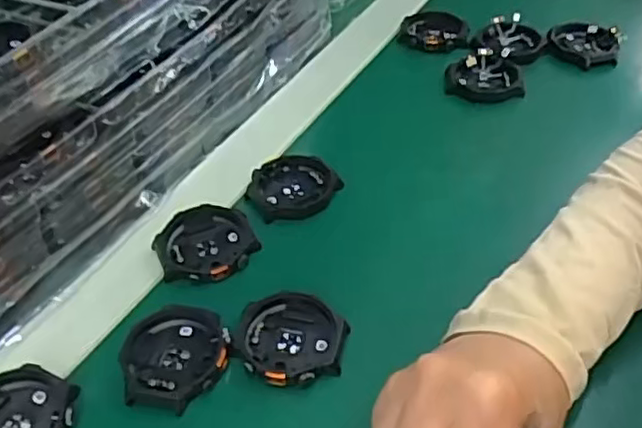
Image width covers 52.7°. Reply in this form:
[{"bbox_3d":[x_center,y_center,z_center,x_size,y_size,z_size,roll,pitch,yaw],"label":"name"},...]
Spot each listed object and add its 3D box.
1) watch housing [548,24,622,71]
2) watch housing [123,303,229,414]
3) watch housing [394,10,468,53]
[{"bbox_3d":[0.197,-0.127,0.488,0.051,0.011,0.048,13,46,17],"label":"watch housing"},{"bbox_3d":[-0.070,0.068,0.310,0.049,0.008,0.052,2,44,3],"label":"watch housing"},{"bbox_3d":[0.088,-0.145,0.512,0.054,0.014,0.042,5,45,7],"label":"watch housing"}]

